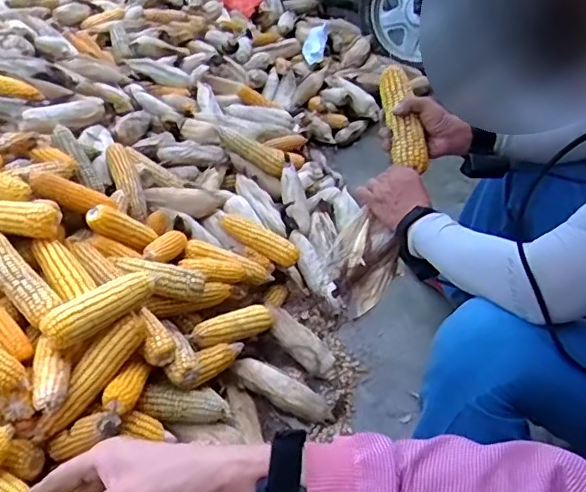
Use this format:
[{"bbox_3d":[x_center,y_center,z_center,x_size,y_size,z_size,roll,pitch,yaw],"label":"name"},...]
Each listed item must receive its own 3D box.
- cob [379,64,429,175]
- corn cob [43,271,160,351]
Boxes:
[{"bbox_3d":[0.155,-0.187,0.810,0.047,0.044,0.161,-9,78,-17],"label":"cob"},{"bbox_3d":[-0.260,0.083,0.769,0.158,0.044,0.045,-25,51,-30],"label":"corn cob"}]

